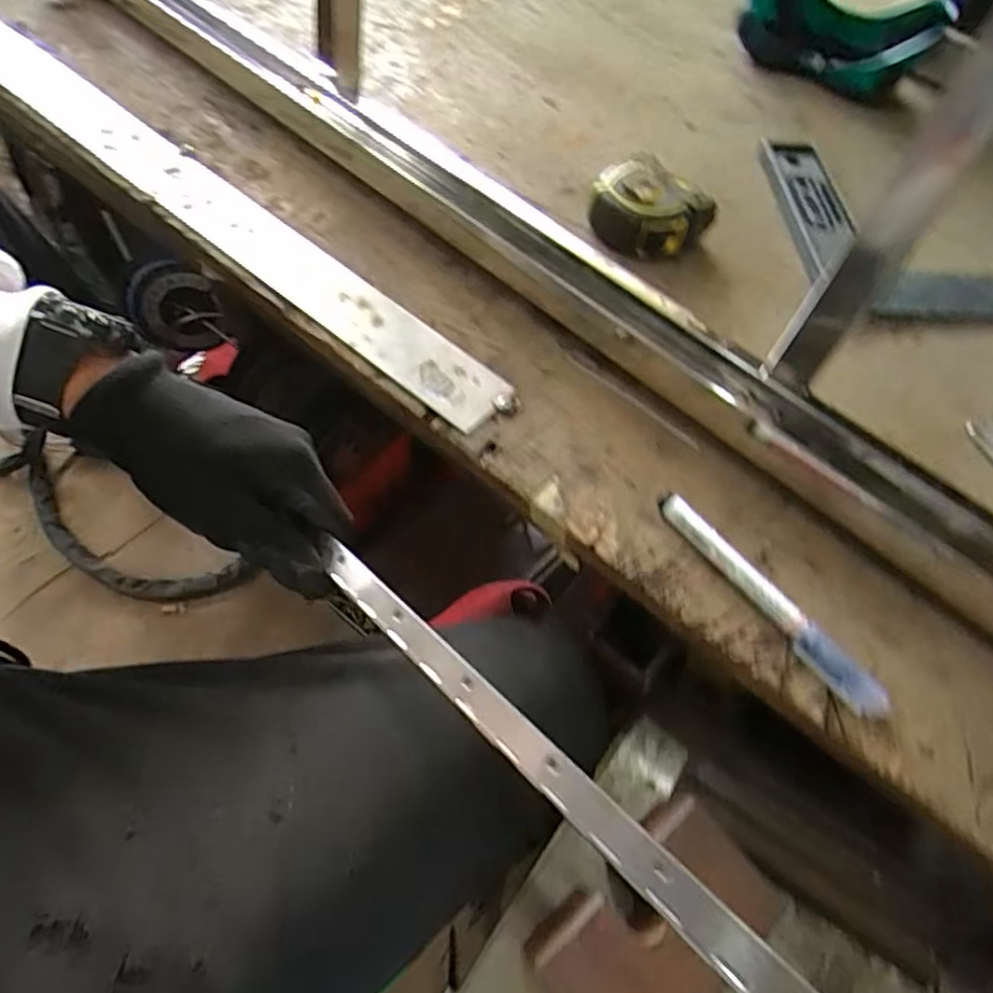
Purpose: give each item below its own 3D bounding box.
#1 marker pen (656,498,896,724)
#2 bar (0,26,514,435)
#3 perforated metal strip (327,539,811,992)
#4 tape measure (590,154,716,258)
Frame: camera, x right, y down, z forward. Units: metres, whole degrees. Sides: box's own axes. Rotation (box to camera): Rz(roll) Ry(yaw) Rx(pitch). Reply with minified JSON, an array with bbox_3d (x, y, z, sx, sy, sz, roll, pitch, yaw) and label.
[{"bbox_3d":[0.131,0.051,0.321,0.015,0.015,0.134,-32,66,-21],"label":"marker pen"},{"bbox_3d":[-0.232,-0.230,0.470,0.610,0.005,0.053,39,64,18],"label":"bar"},{"bbox_3d":[0.020,0.106,0.248,0.303,0.004,0.017,35,84,35],"label":"perforated metal strip"},{"bbox_3d":[0.106,-0.203,0.467,0.068,0.036,0.071,2,59,-3],"label":"tape measure"}]

